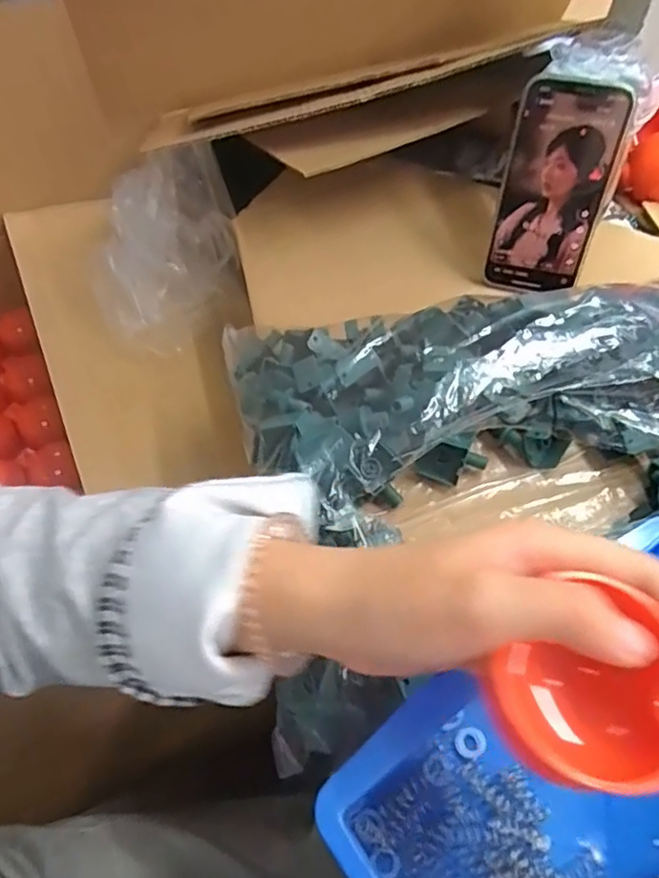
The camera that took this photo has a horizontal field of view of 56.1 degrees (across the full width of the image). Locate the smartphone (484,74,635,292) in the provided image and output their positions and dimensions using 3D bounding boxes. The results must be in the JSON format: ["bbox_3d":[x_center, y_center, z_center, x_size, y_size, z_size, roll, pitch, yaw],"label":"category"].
[{"bbox_3d":[0.163,-0.178,0.449,0.070,0.143,0.010,12,35,7],"label":"smartphone"}]

